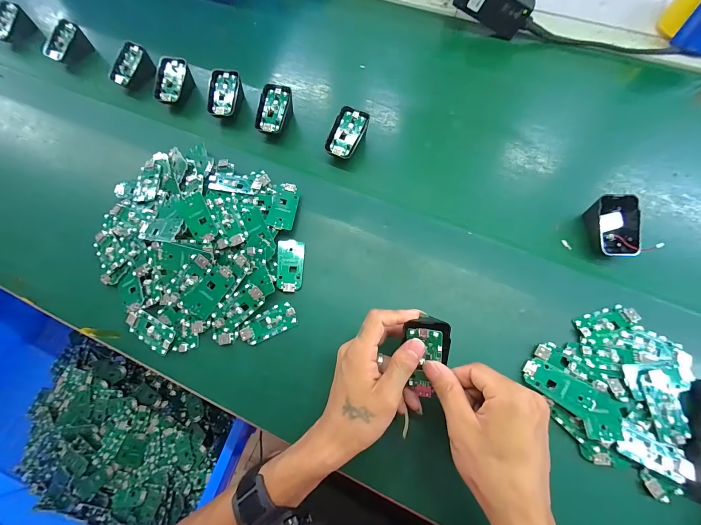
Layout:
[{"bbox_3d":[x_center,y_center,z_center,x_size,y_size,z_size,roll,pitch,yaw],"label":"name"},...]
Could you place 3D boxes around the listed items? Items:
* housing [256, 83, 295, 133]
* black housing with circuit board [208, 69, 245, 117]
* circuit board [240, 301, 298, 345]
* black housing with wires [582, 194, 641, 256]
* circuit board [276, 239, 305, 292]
[{"bbox_3d":[-0.111,-0.217,0.435,0.039,0.035,0.069,11,71,6],"label":"housing"},{"bbox_3d":[-0.192,-0.252,0.455,0.046,0.031,0.071,19,87,-2],"label":"black housing with circuit board"},{"bbox_3d":[-0.094,0.069,0.342,0.064,0.004,0.031,-24,71,-7],"label":"circuit board"},{"bbox_3d":[0.307,-0.040,0.349,0.049,0.042,0.064,4,70,3],"label":"black housing with wires"},{"bbox_3d":[-0.072,0.003,0.359,0.031,0.009,0.063,-2,70,1],"label":"circuit board"}]

